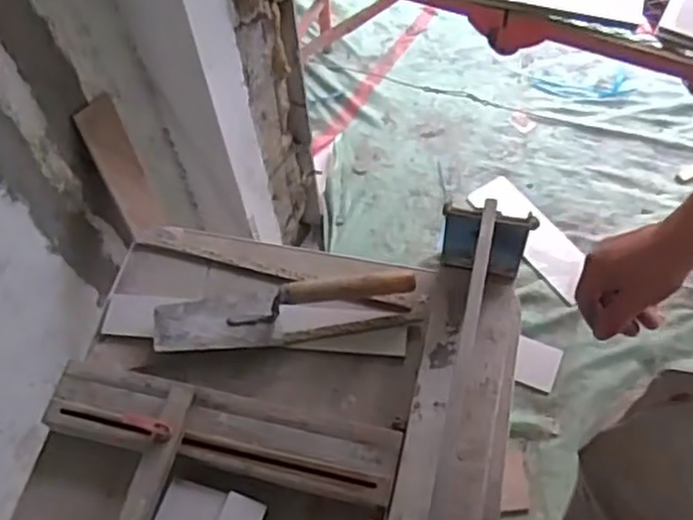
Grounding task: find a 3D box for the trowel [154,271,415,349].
[{"bbox_3d":[-0.080,0.061,0.926,0.330,0.072,0.095,-5,58,0],"label":"trowel"}]

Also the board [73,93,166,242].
[{"bbox_3d":[-0.379,-0.150,1.225,0.020,0.272,0.077,22,53,30],"label":"board"}]

